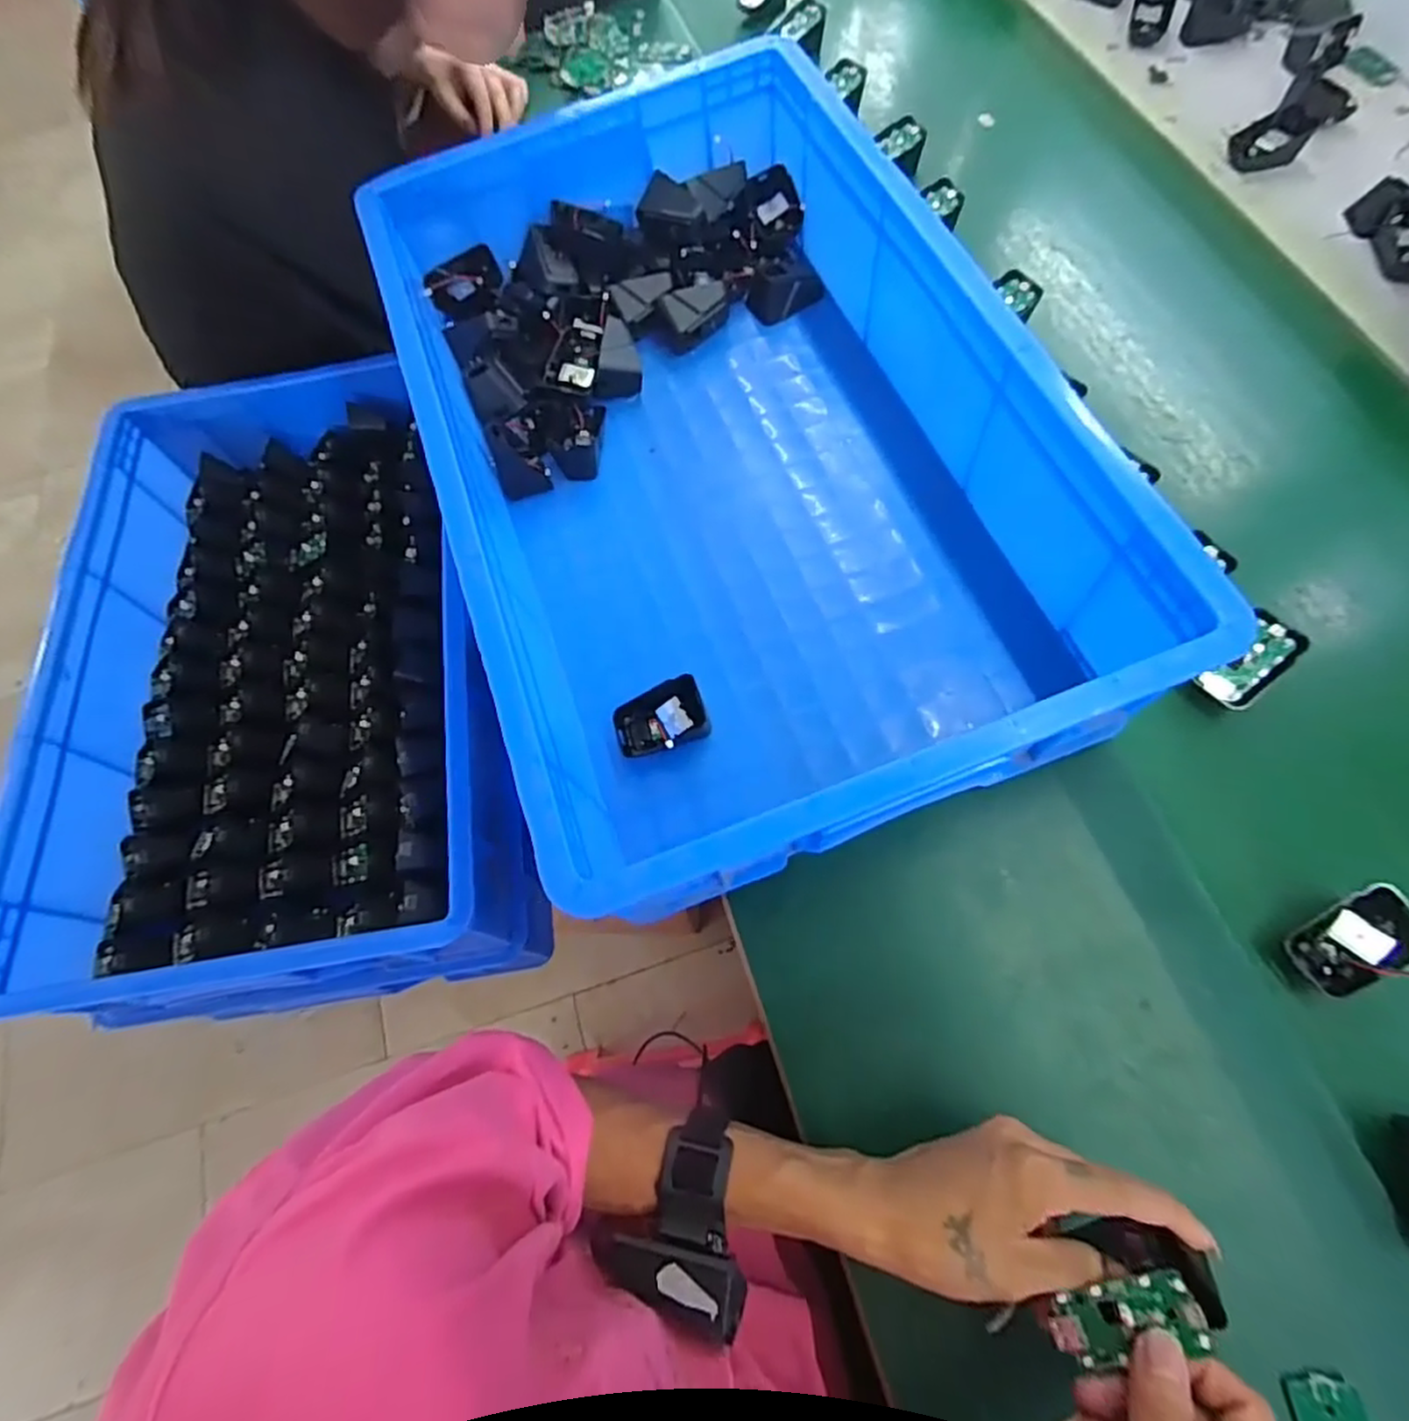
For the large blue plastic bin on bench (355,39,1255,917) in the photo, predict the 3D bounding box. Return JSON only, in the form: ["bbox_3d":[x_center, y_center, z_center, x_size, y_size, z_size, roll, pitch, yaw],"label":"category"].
[{"bbox_3d":[0.001,-0.209,0.536,0.376,0.162,0.622,-20,68,-5],"label":"large blue plastic bin on bench"}]

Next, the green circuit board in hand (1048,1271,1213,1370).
[{"bbox_3d":[0.193,0.281,0.321,0.065,0.007,0.029,-29,67,15],"label":"green circuit board in hand"}]

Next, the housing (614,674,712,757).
[{"bbox_3d":[-0.032,0.007,0.509,0.066,0.034,0.043,-21,68,-6],"label":"housing"}]

